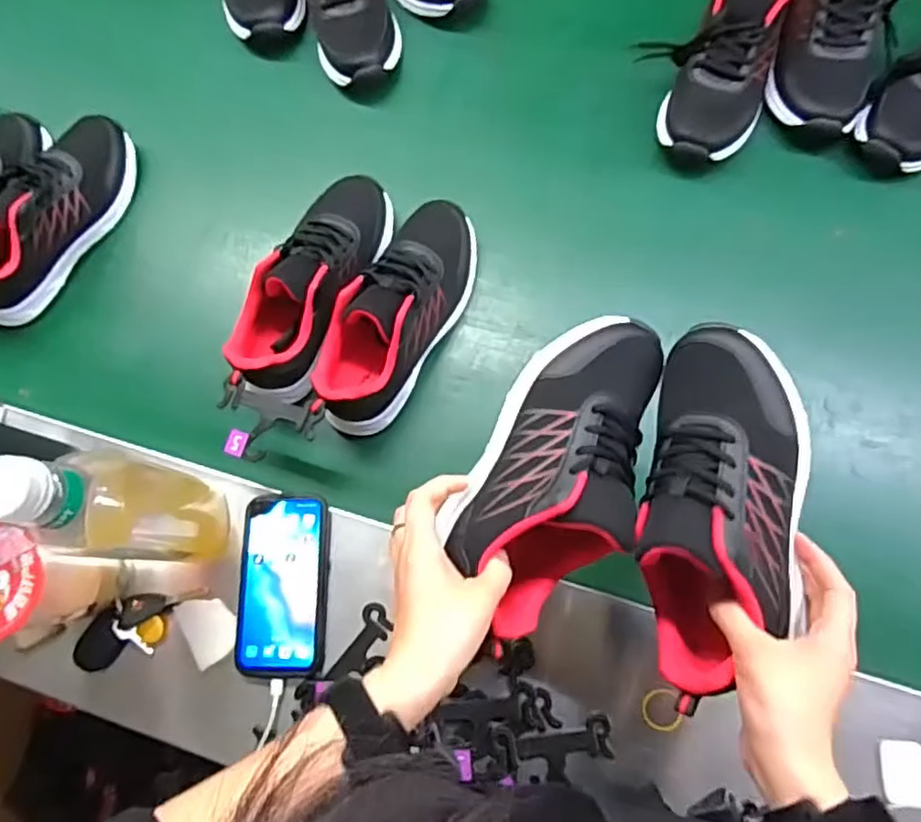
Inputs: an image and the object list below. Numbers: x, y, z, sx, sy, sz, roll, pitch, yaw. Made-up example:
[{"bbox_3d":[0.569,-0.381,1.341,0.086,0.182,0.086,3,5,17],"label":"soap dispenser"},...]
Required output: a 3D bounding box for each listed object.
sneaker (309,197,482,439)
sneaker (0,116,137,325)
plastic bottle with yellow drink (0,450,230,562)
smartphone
[{"bbox_3d":[-0.061,-0.097,0.642,0.095,0.101,0.256,31,83,4],"label":"sneaker"},{"bbox_3d":[-0.459,-0.220,0.692,0.095,0.082,0.246,33,83,4],"label":"sneaker"},{"bbox_3d":[-0.265,0.082,0.508,0.076,0.246,0.081,5,82,0],"label":"plastic bottle with yellow drink"},{"bbox_3d":[-0.164,0.161,0.592,0.081,0.013,0.161,0,77,5],"label":"smartphone"}]

